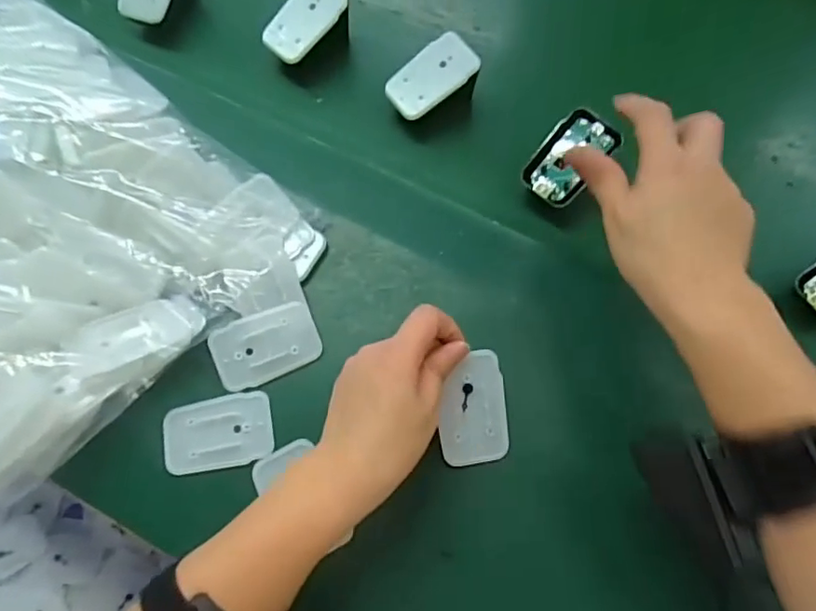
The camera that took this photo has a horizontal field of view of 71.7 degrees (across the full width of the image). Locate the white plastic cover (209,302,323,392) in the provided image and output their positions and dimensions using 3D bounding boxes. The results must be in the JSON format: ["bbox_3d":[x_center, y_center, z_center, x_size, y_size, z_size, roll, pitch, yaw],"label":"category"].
[{"bbox_3d":[-0.095,0.026,0.378,0.068,0.008,0.042,-21,73,-9],"label":"white plastic cover"}]

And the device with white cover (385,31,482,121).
[{"bbox_3d":[0.017,-0.170,0.441,0.066,0.051,0.042,-32,75,-12],"label":"device with white cover"}]

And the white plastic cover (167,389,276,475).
[{"bbox_3d":[-0.123,0.082,0.366,0.068,0.008,0.044,-9,71,-5],"label":"white plastic cover"}]

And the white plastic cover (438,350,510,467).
[{"bbox_3d":[0.041,0.065,0.358,0.043,0.004,0.069,-5,89,-9],"label":"white plastic cover"}]

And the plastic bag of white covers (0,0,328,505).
[{"bbox_3d":[-0.262,-0.058,0.373,0.326,0.076,0.263,38,74,11],"label":"plastic bag of white covers"}]

